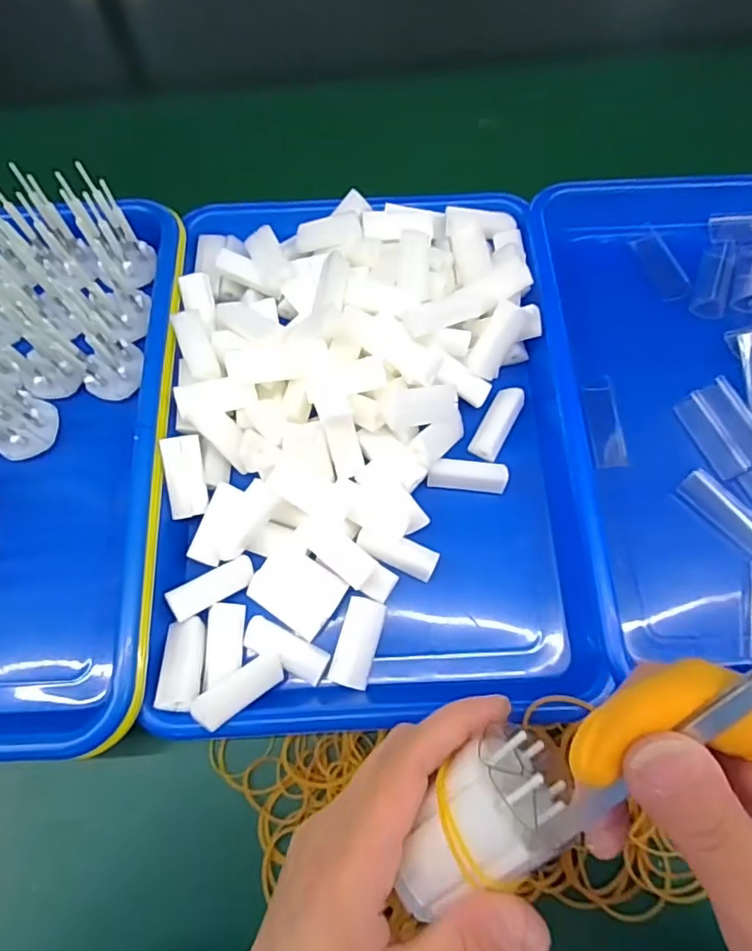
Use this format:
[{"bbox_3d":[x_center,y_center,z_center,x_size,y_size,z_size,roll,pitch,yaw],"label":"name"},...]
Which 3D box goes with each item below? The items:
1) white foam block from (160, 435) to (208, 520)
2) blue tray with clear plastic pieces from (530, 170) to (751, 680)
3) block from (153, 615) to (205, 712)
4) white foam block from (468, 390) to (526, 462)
[{"bbox_3d":[-0.107,0.001,0.321,0.019,0.011,0.045,-7,91,-1],"label":"white foam block"},{"bbox_3d":[0.230,-0.047,0.343,0.244,0.034,0.331,-2,69,1],"label":"blue tray with clear plastic pieces"},{"bbox_3d":[-0.098,0.096,0.291,0.019,0.013,0.046,-3,51,0],"label":"block"},{"bbox_3d":[0.074,-0.031,0.350,0.018,0.018,0.046,27,72,12],"label":"white foam block"}]

